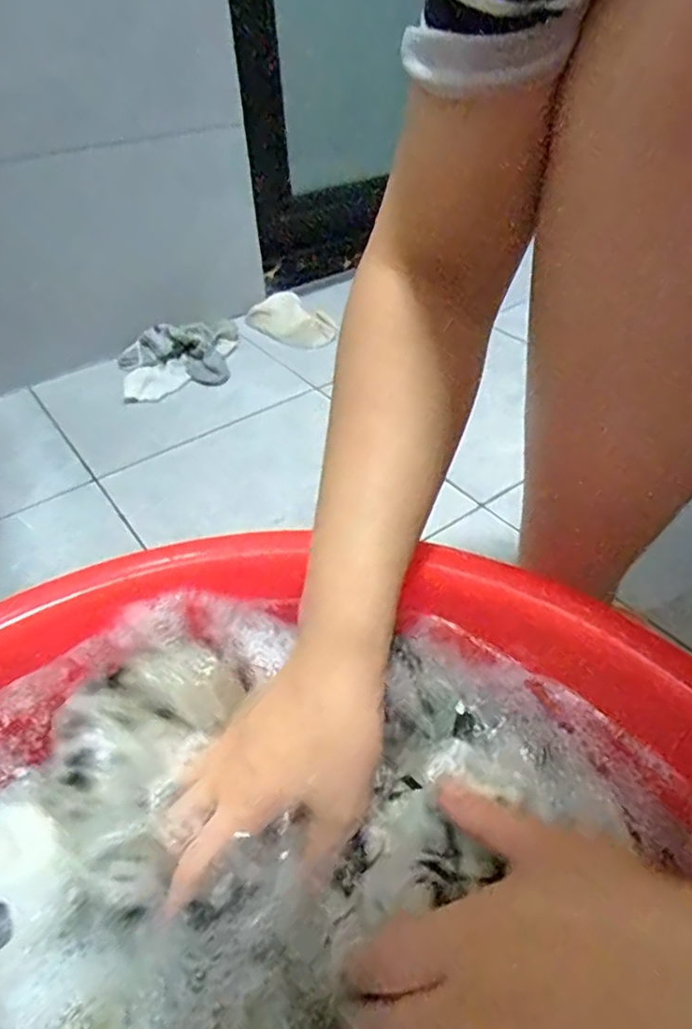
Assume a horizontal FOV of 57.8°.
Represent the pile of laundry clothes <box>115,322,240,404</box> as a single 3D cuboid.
[{"bbox_3d":[-0.226,-0.210,0.841,0.161,0.033,0.139,-8,40,-6],"label":"pile of laundry clothes"}]

